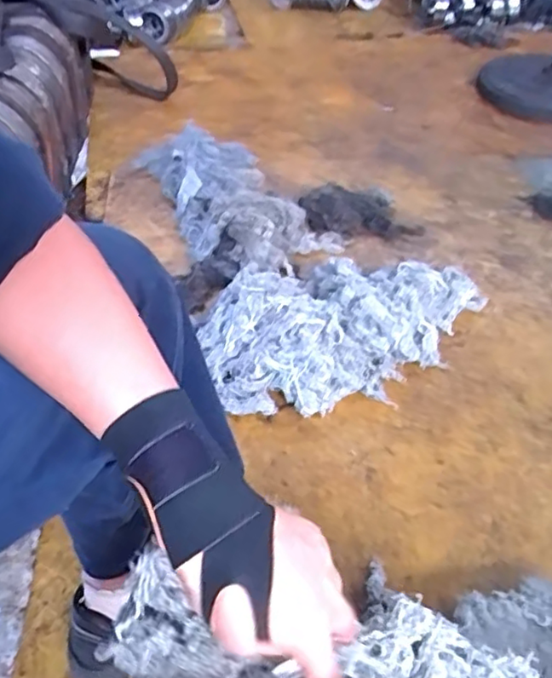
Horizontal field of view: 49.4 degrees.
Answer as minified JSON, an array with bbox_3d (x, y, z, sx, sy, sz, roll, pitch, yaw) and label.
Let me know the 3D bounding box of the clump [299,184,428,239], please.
[{"bbox_3d":[0.183,-0.275,1.299,0.264,0.055,0.132,7,45,8],"label":"clump"}]

